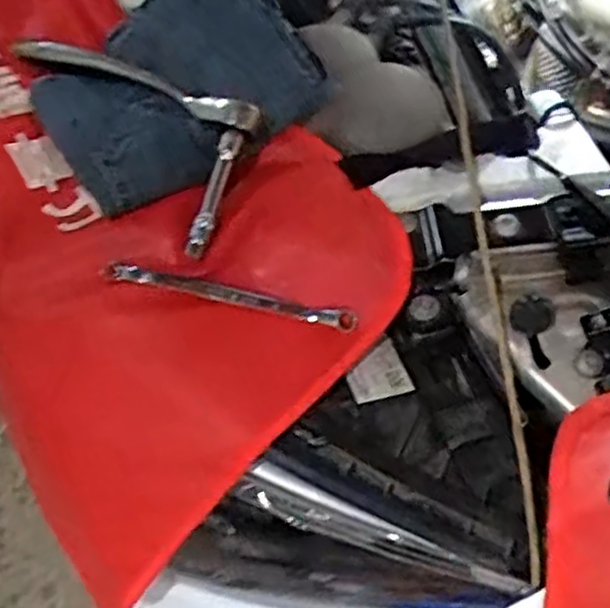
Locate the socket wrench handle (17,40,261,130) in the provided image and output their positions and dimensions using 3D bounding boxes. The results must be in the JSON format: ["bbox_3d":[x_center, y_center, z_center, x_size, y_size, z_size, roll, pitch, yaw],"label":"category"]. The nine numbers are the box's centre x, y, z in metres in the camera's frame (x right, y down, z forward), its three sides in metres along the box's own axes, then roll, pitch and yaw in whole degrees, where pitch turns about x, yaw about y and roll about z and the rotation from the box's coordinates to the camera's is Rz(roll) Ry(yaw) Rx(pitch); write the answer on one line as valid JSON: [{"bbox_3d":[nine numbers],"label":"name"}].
[{"bbox_3d":[-0.123,-0.157,0.514,0.192,0.015,0.022,22,63,15],"label":"socket wrench handle"}]

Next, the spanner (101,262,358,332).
[{"bbox_3d":[-0.048,-0.006,0.496,0.169,0.013,0.013,13,60,-9],"label":"spanner"}]

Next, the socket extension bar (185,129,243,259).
[{"bbox_3d":[-0.062,-0.074,0.498,0.013,0.008,0.089,16,81,12],"label":"socket extension bar"}]

